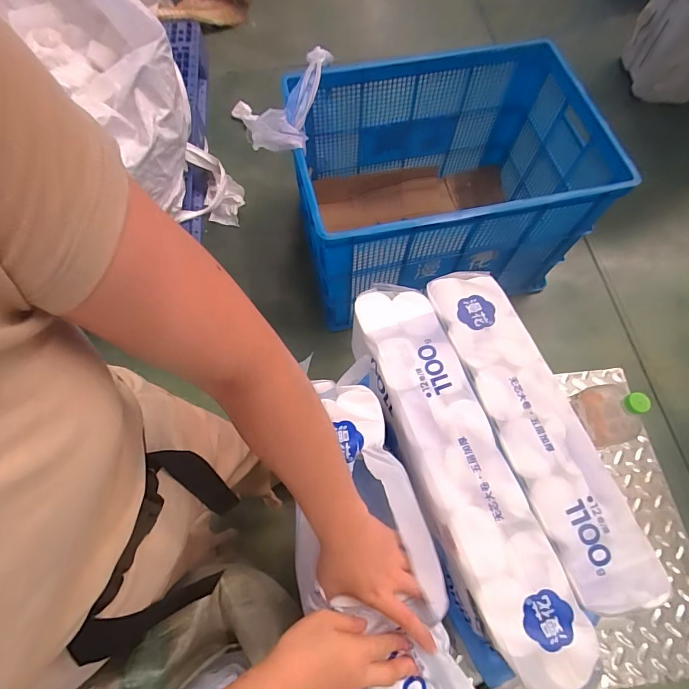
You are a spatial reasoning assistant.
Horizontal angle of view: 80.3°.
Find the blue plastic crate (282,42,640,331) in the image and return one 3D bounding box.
[{"bbox_3d":[0.274,-0.469,1.304,0.838,0.496,0.591,-12,68,-5],"label":"blue plastic crate"}]

